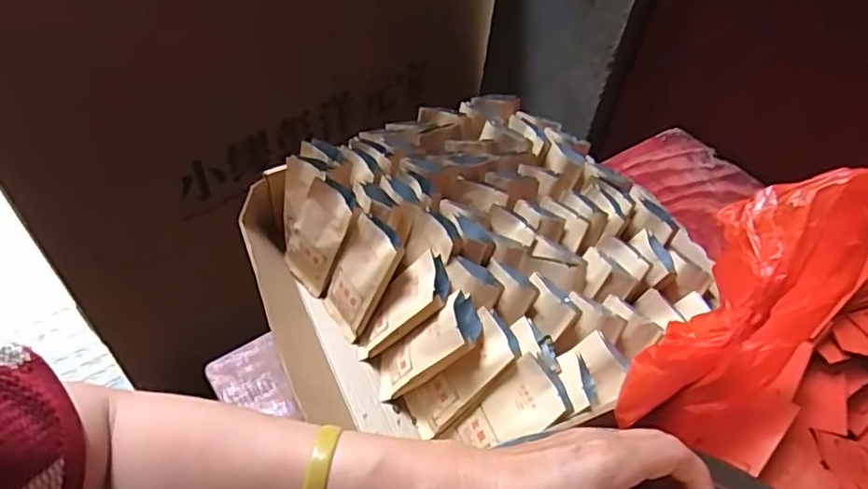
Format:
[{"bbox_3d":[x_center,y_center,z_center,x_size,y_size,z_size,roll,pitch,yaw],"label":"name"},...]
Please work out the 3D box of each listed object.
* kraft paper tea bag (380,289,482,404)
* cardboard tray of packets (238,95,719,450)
[{"bbox_3d":[-0.007,0.088,0.488,0.029,0.110,0.046,22,40,-36],"label":"kraft paper tea bag"},{"bbox_3d":[0.028,0.028,0.545,0.315,0.131,0.316,-25,56,-24],"label":"cardboard tray of packets"}]

